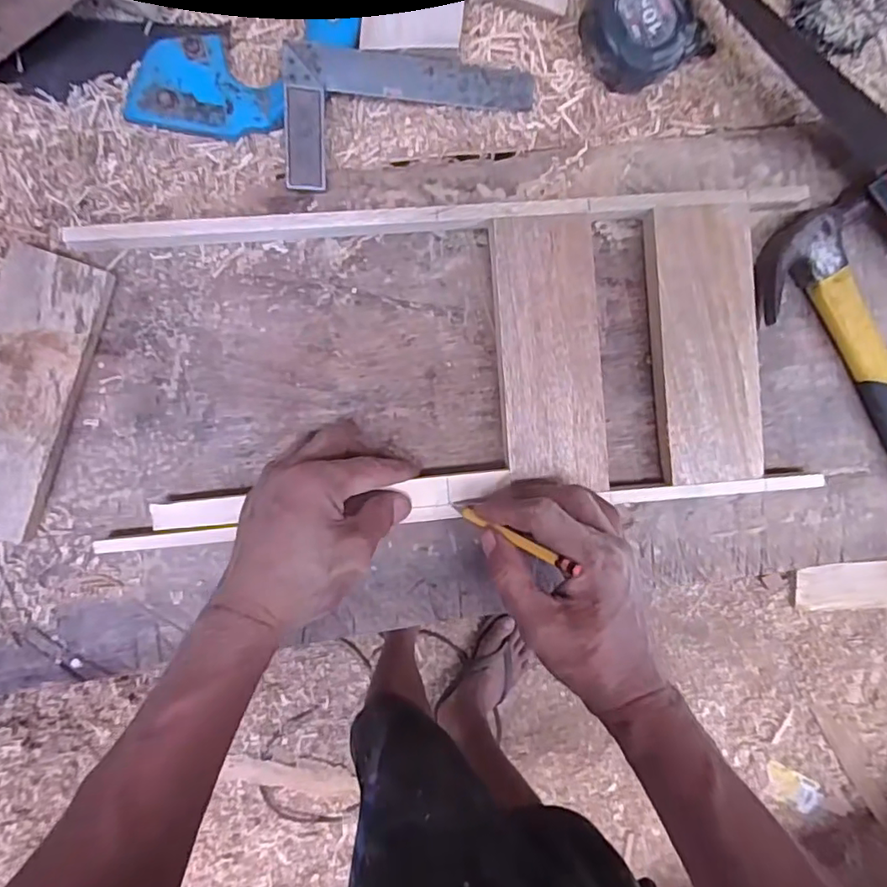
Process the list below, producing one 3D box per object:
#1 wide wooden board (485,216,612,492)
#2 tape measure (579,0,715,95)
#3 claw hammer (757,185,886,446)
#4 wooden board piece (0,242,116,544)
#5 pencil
[{"bbox_3d":[0.077,-0.067,0.426,0.075,0.025,0.190,-4,93,-4],"label":"wide wooden board"},{"bbox_3d":[0.151,-0.317,0.428,0.082,0.041,0.077,-32,89,-3],"label":"tape measure"},{"bbox_3d":[0.357,-0.030,0.438,0.105,0.032,0.326,-37,95,-2],"label":"claw hammer"},{"bbox_3d":[-0.303,-0.035,0.402,0.076,0.019,0.200,17,87,-1],"label":"wooden board piece"},{"bbox_3d":[0.040,0.060,0.369,0.009,0.108,0.006,20,92,-45],"label":"pencil"}]

